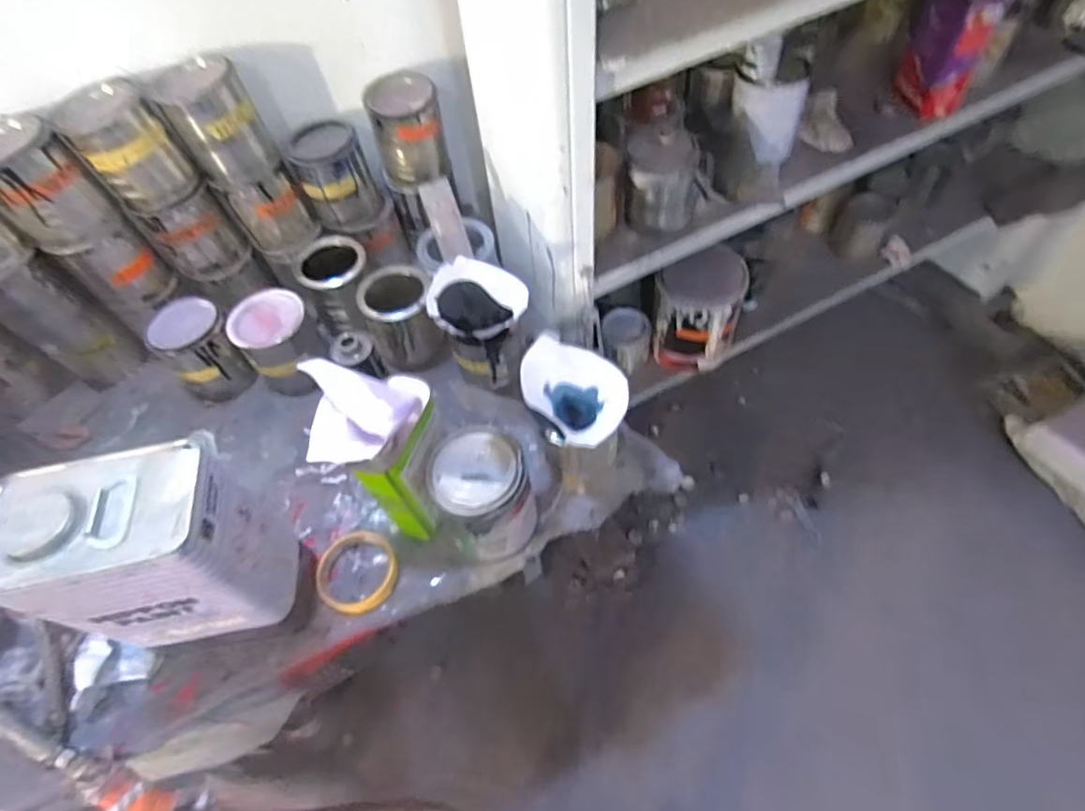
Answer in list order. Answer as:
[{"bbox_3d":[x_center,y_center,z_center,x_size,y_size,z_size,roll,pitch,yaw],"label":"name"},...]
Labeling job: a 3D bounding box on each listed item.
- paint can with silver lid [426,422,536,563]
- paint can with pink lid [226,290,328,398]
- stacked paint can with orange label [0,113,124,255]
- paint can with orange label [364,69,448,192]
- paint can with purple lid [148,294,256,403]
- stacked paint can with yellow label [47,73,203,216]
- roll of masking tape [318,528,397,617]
[{"bbox_3d":[-0.061,0.102,0.617,0.094,0.131,0.108,-31,59,-16],"label":"paint can with silver lid"},{"bbox_3d":[-0.372,-0.089,0.795,0.105,0.118,0.119,-26,58,-14],"label":"paint can with pink lid"},{"bbox_3d":[-0.592,-0.260,0.657,0.103,0.123,0.111,-40,62,-21],"label":"stacked paint can with orange label"},{"bbox_3d":[-0.195,-0.405,0.816,0.102,0.128,0.119,-12,56,-5],"label":"paint can with orange label"},{"bbox_3d":[-0.472,-0.070,0.781,0.089,0.130,0.095,-2,56,3],"label":"paint can with purple lid"},{"bbox_3d":[-0.500,-0.307,0.673,0.083,0.122,0.097,34,64,24],"label":"stacked paint can with yellow label"},{"bbox_3d":[-0.215,0.192,0.645,0.090,0.021,0.092,-2,56,3],"label":"roll of masking tape"}]

